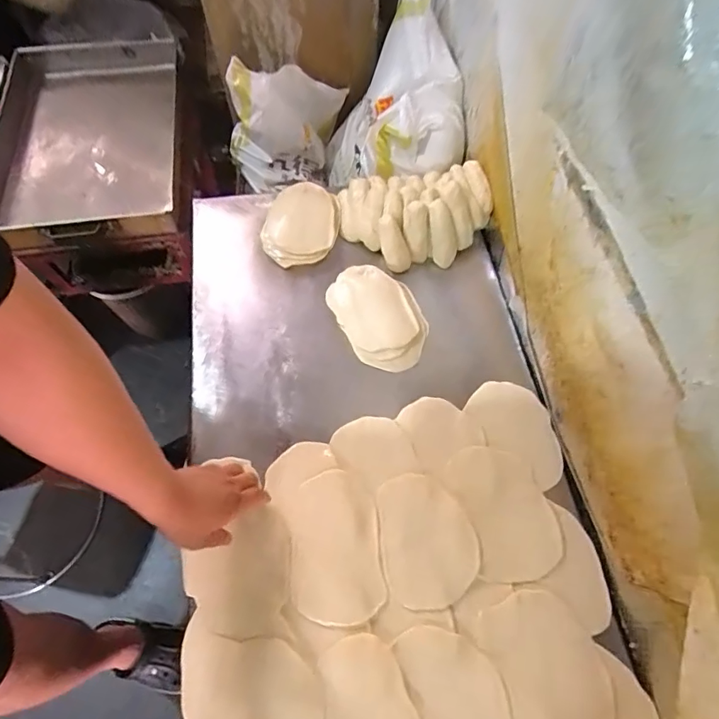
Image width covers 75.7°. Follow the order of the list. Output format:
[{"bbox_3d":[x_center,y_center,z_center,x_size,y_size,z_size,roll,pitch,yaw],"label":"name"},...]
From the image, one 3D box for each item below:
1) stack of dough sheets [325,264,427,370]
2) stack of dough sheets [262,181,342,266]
[{"bbox_3d":[0.040,-0.082,0.863,0.153,0.037,0.215,-25,67,-12],"label":"stack of dough sheets"},{"bbox_3d":[-0.118,-0.279,0.940,0.144,0.042,0.189,5,64,2],"label":"stack of dough sheets"}]

